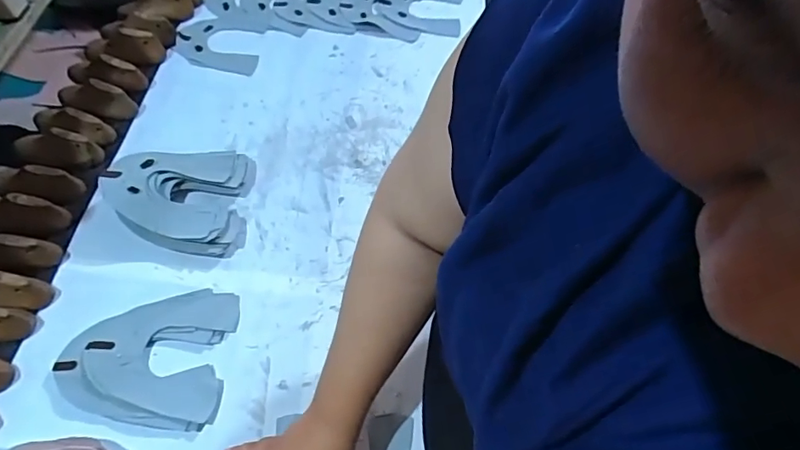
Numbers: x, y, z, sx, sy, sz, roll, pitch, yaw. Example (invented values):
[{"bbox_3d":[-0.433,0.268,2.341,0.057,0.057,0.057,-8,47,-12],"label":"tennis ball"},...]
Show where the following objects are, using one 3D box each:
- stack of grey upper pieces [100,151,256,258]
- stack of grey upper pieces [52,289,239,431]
[{"bbox_3d":[-0.314,-0.047,0.722,0.181,0.060,0.165,2,58,-1],"label":"stack of grey upper pieces"},{"bbox_3d":[-0.310,0.156,0.625,0.194,0.013,0.169,3,58,0],"label":"stack of grey upper pieces"}]

